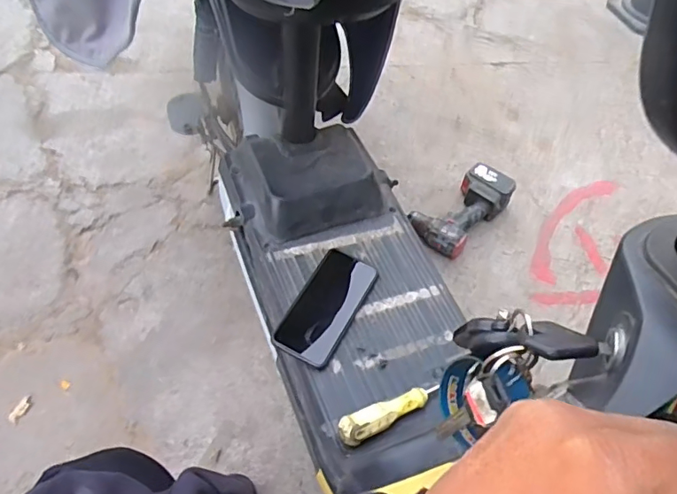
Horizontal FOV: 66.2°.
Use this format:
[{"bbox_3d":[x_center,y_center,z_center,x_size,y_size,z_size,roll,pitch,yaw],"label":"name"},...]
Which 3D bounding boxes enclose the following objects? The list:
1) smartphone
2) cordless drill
[{"bbox_3d":[-0.014,0.076,0.681,0.077,0.017,0.163,24,57,13],"label":"smartphone"},{"bbox_3d":[0.287,-0.085,1.193,0.124,0.074,0.252,40,62,22],"label":"cordless drill"}]

